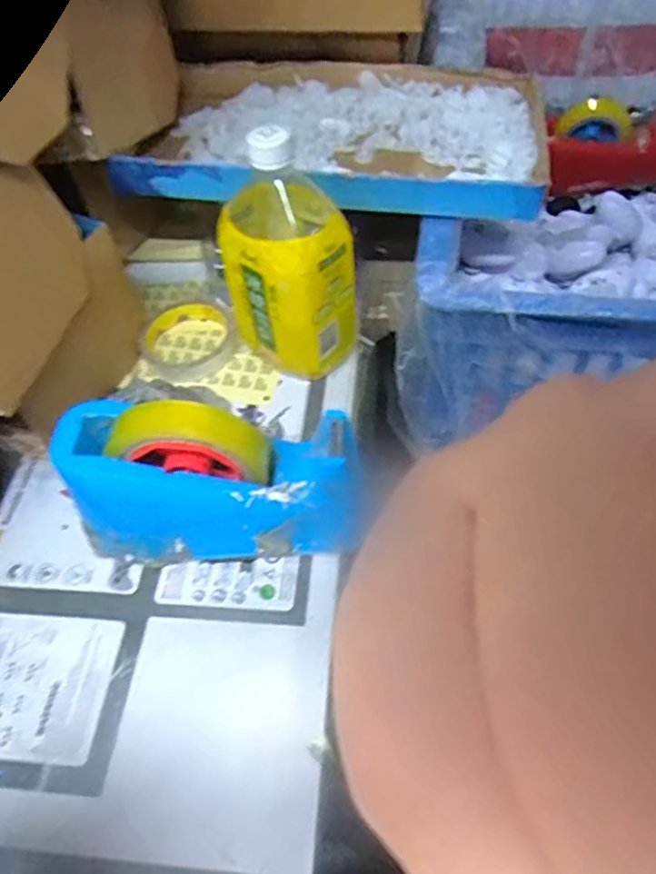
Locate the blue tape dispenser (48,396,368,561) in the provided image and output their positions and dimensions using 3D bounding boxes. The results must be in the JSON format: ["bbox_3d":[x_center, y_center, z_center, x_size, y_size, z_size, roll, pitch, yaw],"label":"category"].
[{"bbox_3d":[-0.074,0.030,0.407,0.189,0.122,0.068,2,55,4],"label":"blue tape dispenser"}]

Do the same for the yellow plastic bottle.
[{"bbox_3d":[-0.025,-0.134,0.479,0.089,0.194,0.080,31,62,22],"label":"yellow plastic bottle"}]

